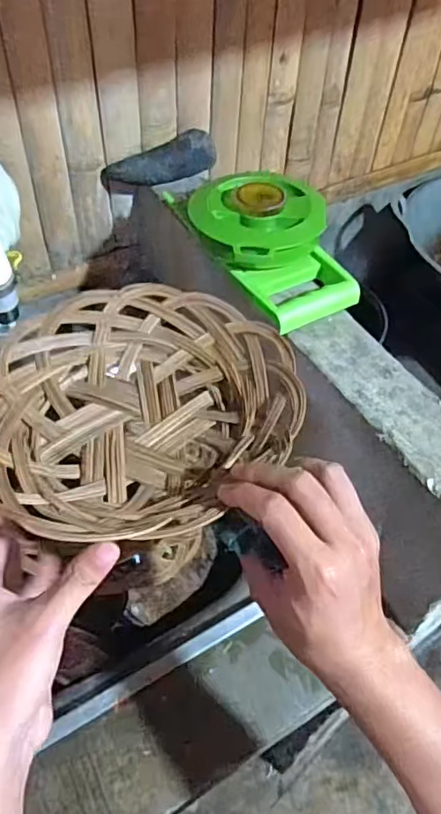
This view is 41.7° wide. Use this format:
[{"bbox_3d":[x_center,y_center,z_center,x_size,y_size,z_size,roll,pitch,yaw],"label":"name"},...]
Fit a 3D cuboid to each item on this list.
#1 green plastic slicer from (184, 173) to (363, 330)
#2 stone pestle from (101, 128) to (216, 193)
[{"bbox_3d":[0.056,-0.168,0.604,0.136,0.066,0.188,-22,55,-18],"label":"green plastic slicer"},{"bbox_3d":[-0.075,-0.304,0.715,0.141,0.049,0.047,-14,53,-13],"label":"stone pestle"}]

